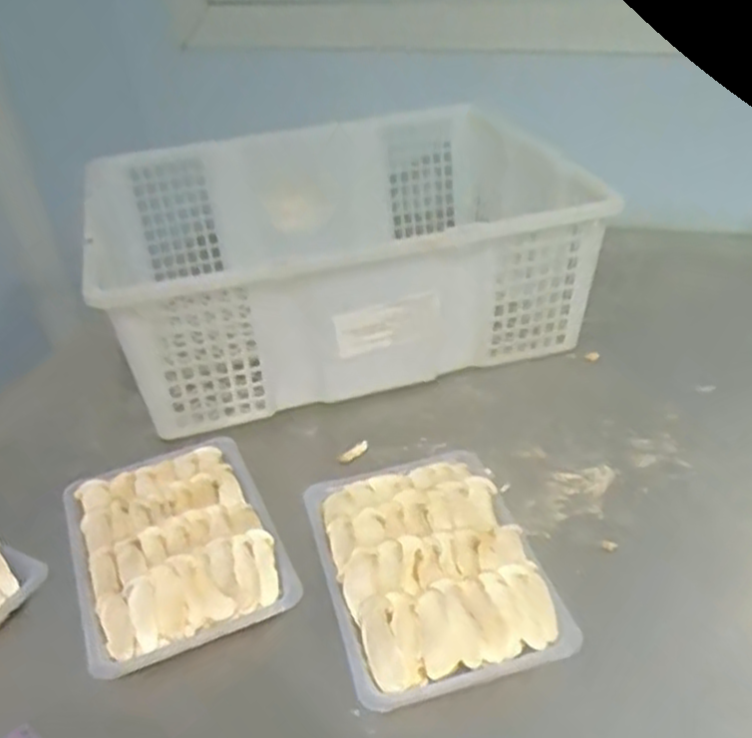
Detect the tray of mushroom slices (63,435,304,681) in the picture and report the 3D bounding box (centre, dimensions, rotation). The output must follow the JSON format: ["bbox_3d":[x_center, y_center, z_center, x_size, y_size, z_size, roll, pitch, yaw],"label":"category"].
[{"bbox_3d":[-0.156,0.128,0.612,0.146,0.023,0.206,-18,36,-16],"label":"tray of mushroom slices"}]

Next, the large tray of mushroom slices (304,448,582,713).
[{"bbox_3d":[0.037,0.139,0.577,0.145,0.028,0.206,-13,35,-9],"label":"large tray of mushroom slices"}]

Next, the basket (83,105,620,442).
[{"bbox_3d":[-0.032,-0.120,0.837,0.463,0.193,0.352,-16,36,-12],"label":"basket"}]

